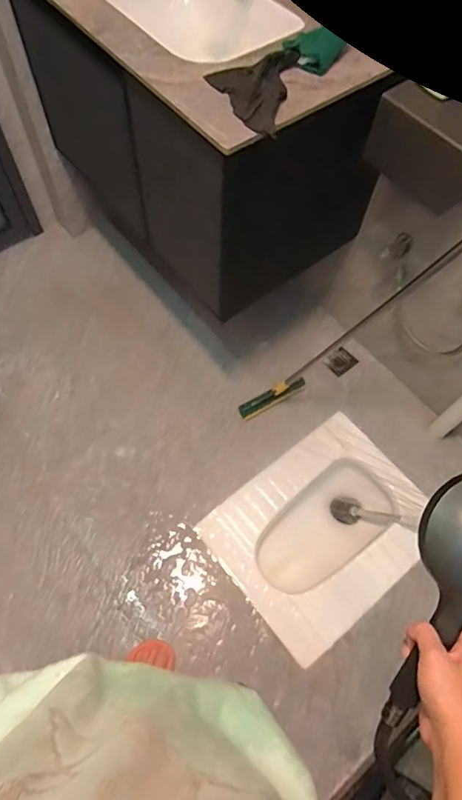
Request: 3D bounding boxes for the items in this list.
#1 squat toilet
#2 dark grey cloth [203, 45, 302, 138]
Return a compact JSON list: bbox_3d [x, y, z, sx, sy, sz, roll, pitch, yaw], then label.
[{"bbox_3d":[0.259,0.358,1.365,0.565,0.170,0.433,-36,70,-18],"label":"squat toilet"},{"bbox_3d":[0.028,-0.518,0.796,0.131,0.040,0.186,14,64,4],"label":"dark grey cloth"}]

